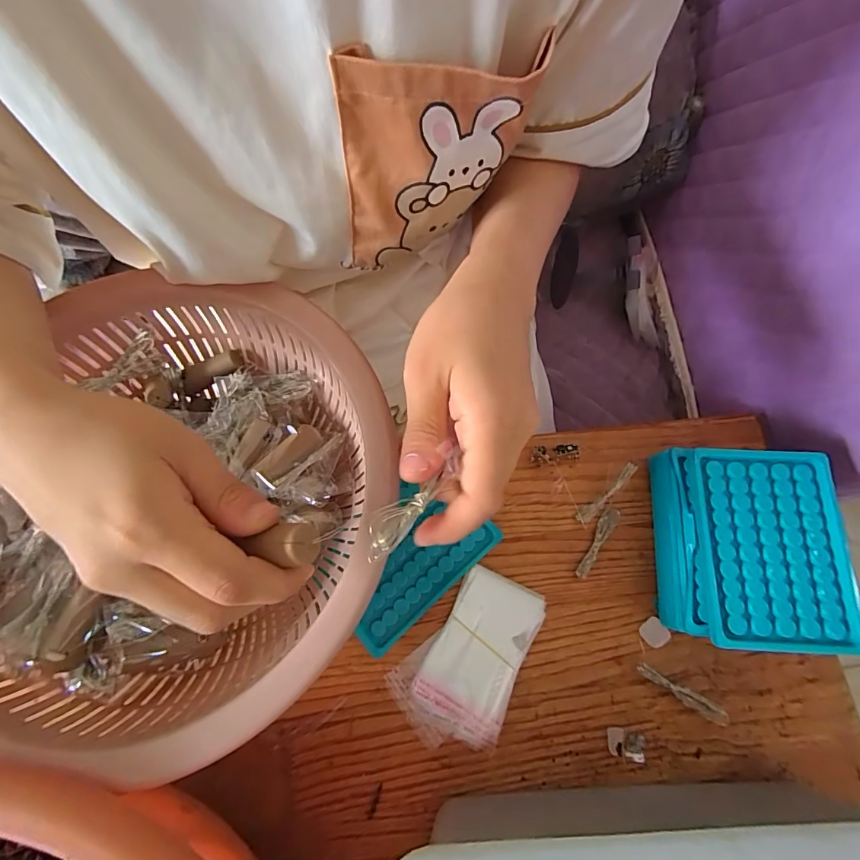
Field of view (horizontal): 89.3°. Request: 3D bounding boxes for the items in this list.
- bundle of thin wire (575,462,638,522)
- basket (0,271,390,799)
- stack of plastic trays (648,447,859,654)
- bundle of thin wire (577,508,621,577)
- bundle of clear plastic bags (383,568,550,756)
[{"bbox_3d":[0.141,0.051,0.347,0.011,0.008,0.062,41,109,10],"label":"bundle of thin wire"},{"bbox_3d":[-0.166,0.039,0.277,0.275,0.092,0.259,0,74,0],"label":"basket"},{"bbox_3d":[0.233,0.086,0.330,0.107,0.060,0.134,3,74,1],"label":"stack of plastic trays"},{"bbox_3d":[0.134,0.090,0.351,0.013,0.009,0.062,33,77,9],"label":"bundle of thin wire"},{"bbox_3d":[0.028,0.168,0.326,0.081,0.008,0.123,25,76,7],"label":"bundle of clear plastic bags"}]

